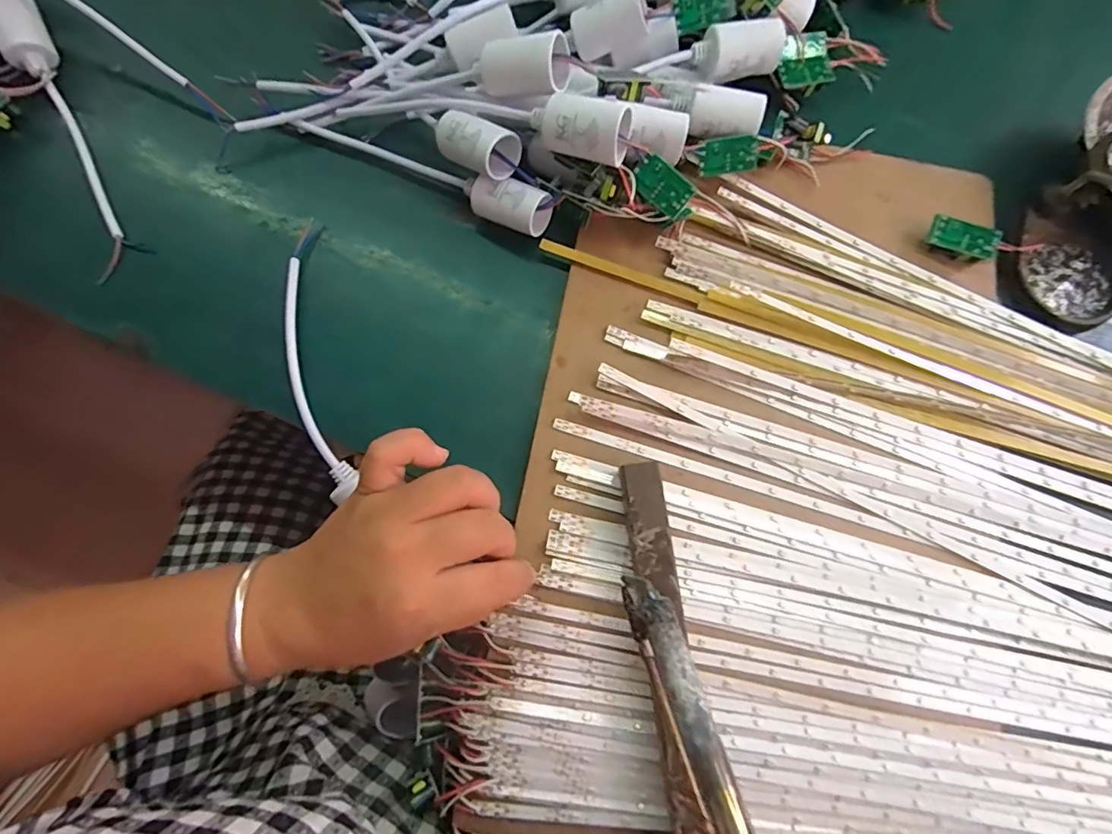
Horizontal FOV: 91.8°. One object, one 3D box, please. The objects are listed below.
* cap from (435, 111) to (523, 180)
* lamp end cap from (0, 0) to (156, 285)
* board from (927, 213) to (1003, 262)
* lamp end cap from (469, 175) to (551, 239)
[{"bbox_3d":[-0.046,-0.157,0.308,0.045,0.025,0.026,29,78,7],"label":"cap"},{"bbox_3d":[-0.313,-0.185,0.336,0.028,0.027,0.210,-27,78,-8],"label":"lamp end cap"},{"bbox_3d":[0.252,-0.110,0.334,0.039,0.015,0.018,25,78,6],"label":"board"},{"bbox_3d":[-0.028,-0.128,0.328,0.046,0.031,0.024,24,78,5],"label":"lamp end cap"}]

